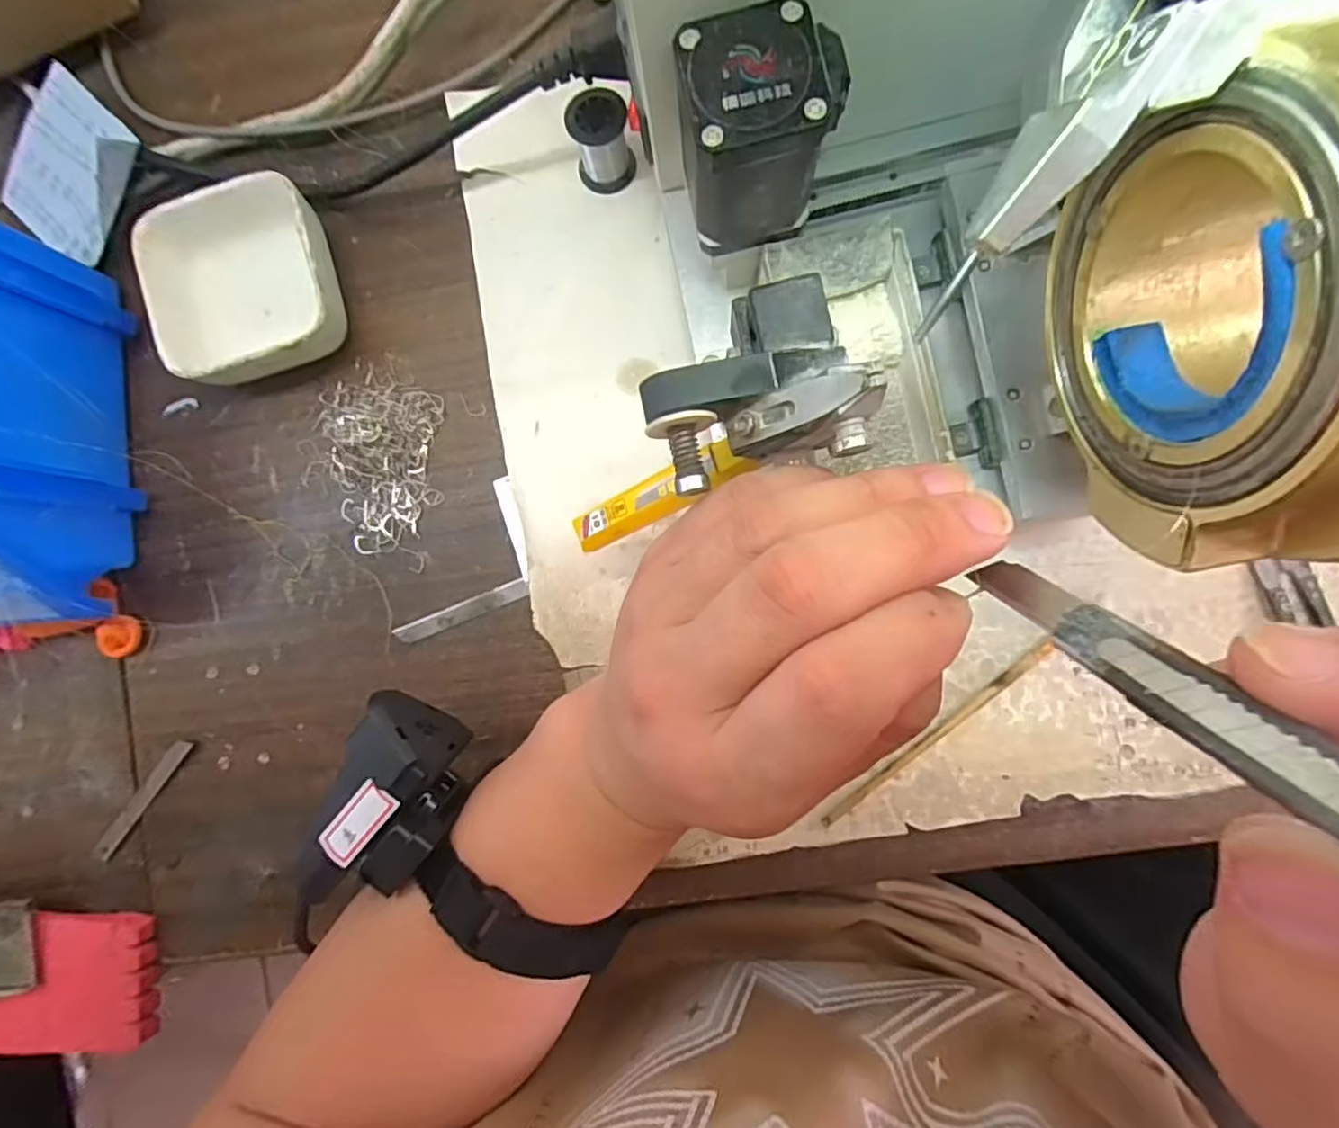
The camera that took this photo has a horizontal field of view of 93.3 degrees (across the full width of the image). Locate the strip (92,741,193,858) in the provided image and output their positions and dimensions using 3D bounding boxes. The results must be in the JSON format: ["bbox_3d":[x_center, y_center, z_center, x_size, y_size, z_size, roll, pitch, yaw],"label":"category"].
[{"bbox_3d":[-0.263,0.117,0.316,0.008,0.005,0.074,39,92,6],"label":"strip"}]

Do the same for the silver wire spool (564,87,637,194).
[{"bbox_3d":[-0.031,-0.193,0.288,0.026,0.031,0.026,0,88,6],"label":"silver wire spool"}]

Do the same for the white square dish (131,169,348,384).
[{"bbox_3d":[-0.203,-0.133,0.304,0.086,0.034,0.087,-18,86,5],"label":"white square dish"}]

